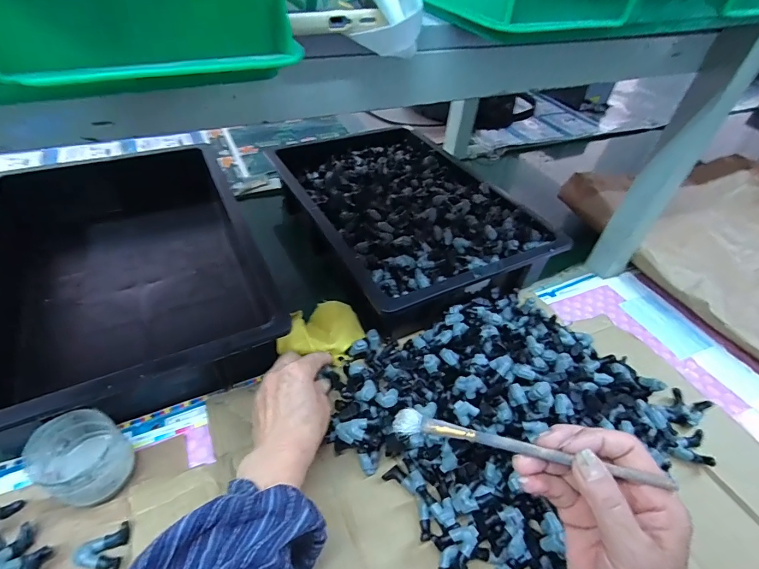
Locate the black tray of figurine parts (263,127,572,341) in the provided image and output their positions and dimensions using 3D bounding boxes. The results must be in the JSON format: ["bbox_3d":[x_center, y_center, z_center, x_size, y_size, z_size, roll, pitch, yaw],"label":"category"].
[{"bbox_3d":[0.036,-0.114,0.650,0.305,0.092,0.415,-19,51,-23],"label":"black tray of figurine parts"}]

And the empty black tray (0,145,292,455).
[{"bbox_3d":[-0.333,-0.027,0.527,0.302,0.091,0.446,-18,51,-22],"label":"empty black tray"}]

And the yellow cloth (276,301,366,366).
[{"bbox_3d":[-0.065,0.056,0.485,0.086,0.052,0.105,16,47,8],"label":"yellow cloth"}]

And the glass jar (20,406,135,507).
[{"bbox_3d":[-0.269,0.157,0.359,0.072,0.068,0.063,22,48,14],"label":"glass jar"}]

